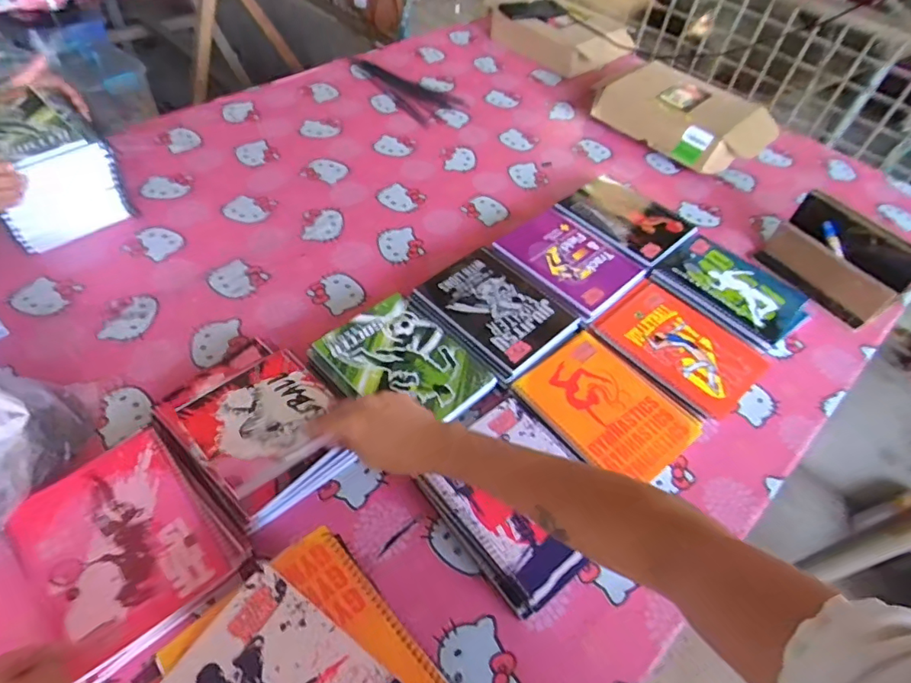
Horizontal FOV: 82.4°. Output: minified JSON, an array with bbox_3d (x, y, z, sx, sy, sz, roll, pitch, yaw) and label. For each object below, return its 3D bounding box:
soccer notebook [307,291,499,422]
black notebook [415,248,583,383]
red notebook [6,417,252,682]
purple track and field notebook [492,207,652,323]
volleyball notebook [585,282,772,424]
[{"bbox_3d":[-0.068,0.027,0.670,0.158,0.012,0.198,-37,63,-27],"label":"soccer notebook"},{"bbox_3d":[0.059,-0.050,0.739,0.199,0.009,0.155,39,60,23],"label":"black notebook"},{"bbox_3d":[-0.330,0.198,0.529,0.193,0.026,0.176,36,59,24],"label":"red notebook"},{"bbox_3d":[0.180,-0.135,0.815,0.166,0.024,0.199,-36,63,-26],"label":"purple track and field notebook"},{"bbox_3d":[0.315,0.006,0.736,0.213,0.023,0.148,40,61,21],"label":"volleyball notebook"}]

